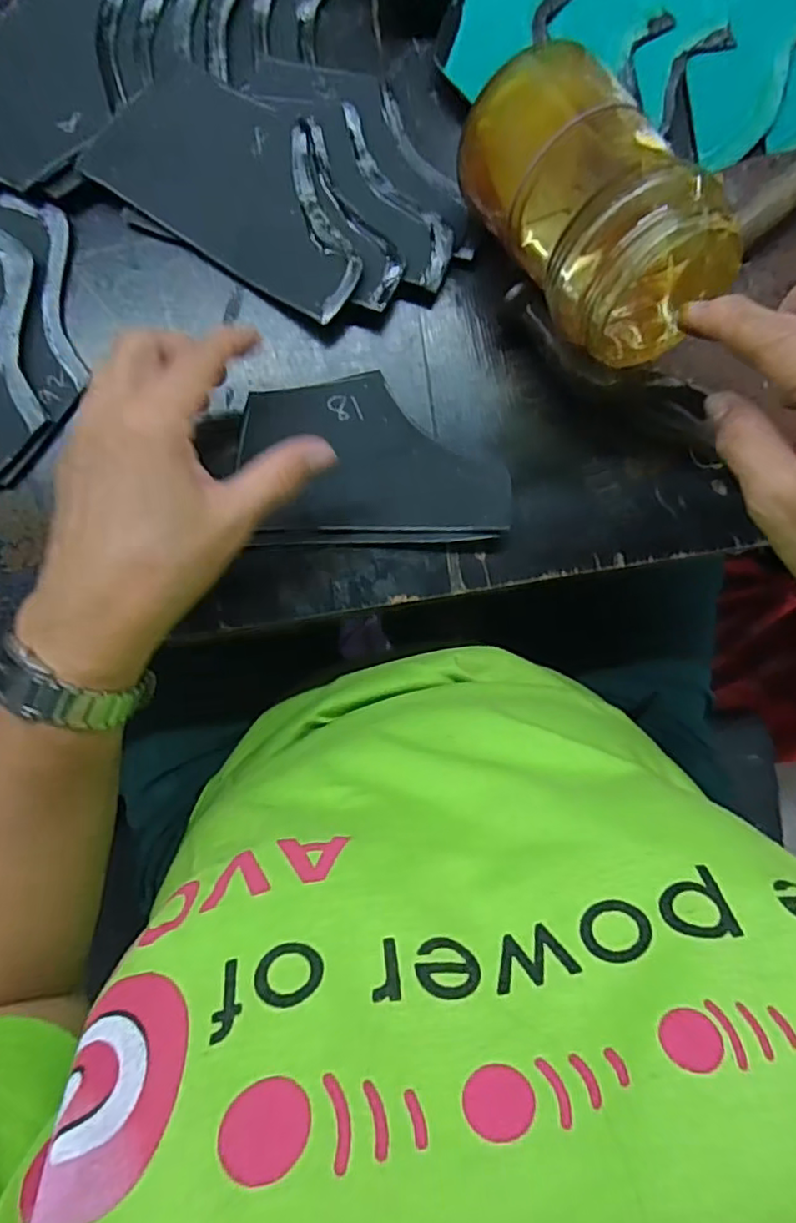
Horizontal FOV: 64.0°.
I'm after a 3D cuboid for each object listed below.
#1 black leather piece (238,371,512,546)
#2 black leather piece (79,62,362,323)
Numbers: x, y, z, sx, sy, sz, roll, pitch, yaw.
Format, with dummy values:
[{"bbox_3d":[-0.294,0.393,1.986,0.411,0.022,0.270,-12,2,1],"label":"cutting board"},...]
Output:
[{"bbox_3d":[-0.011,-0.079,0.331,0.132,0.014,0.085,-2,91,-4],"label":"black leather piece"},{"bbox_3d":[-0.075,-0.218,0.324,0.137,0.010,0.078,30,89,-3],"label":"black leather piece"}]

